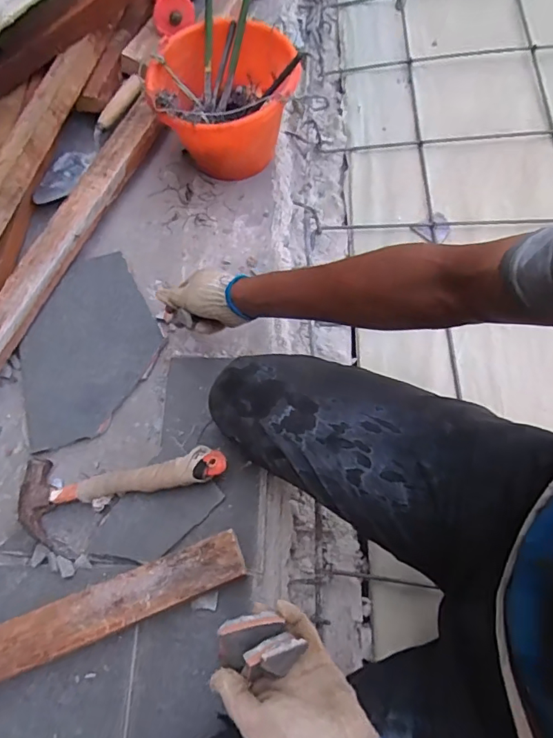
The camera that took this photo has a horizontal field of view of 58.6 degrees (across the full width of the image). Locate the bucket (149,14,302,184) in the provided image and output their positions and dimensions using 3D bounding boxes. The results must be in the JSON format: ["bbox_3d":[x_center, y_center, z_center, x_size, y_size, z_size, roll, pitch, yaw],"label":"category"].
[{"bbox_3d":[-0.085,-0.451,0.862,0.237,0.207,0.221,-1,68,2],"label":"bucket"}]

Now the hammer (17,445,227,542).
[{"bbox_3d":[-0.208,0.168,0.667,0.288,0.070,0.109,-3,68,2],"label":"hammer"}]

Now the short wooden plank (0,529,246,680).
[{"bbox_3d":[-0.225,0.304,0.610,0.386,0.043,0.064,-21,69,-6],"label":"short wooden plank"}]

